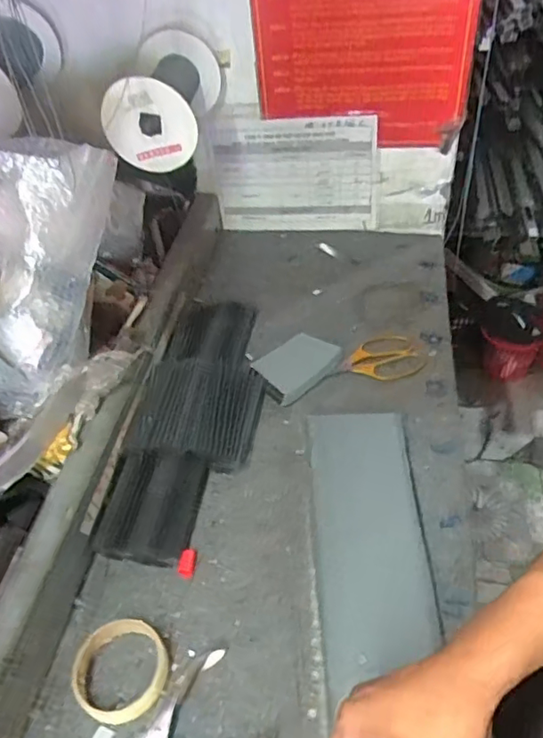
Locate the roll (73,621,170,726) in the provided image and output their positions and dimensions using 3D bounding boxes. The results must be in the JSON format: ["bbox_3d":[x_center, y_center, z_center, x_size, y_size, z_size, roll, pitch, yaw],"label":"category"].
[{"bbox_3d":[-0.141,0.283,0.532,0.083,0.028,0.088,-3,44,3],"label":"roll"}]

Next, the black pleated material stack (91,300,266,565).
[{"bbox_3d":[-0.097,0.054,0.750,0.148,0.016,0.417,16,49,-4],"label":"black pleated material stack"}]

